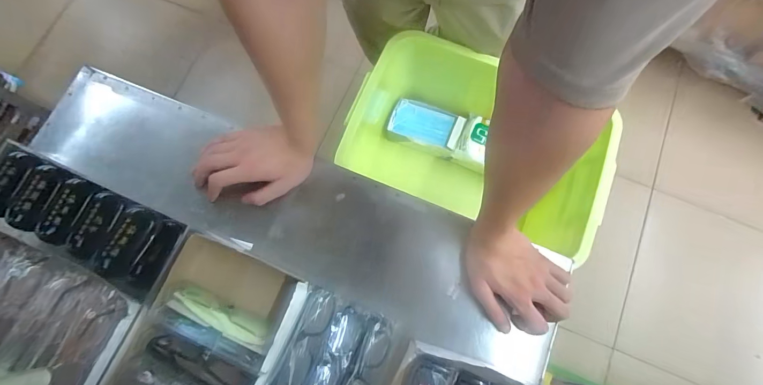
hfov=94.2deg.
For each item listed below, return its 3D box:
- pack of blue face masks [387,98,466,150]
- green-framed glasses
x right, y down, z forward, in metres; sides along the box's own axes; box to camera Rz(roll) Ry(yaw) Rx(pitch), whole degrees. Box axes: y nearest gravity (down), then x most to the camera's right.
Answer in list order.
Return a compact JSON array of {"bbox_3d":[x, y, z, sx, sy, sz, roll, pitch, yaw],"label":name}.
[{"bbox_3d":[0.116,-0.181,0.918,0.178,0.029,0.099,18,77,3],"label":"pack of blue face masks"},{"bbox_3d":[-0.202,0.157,0.446,0.129,0.023,0.031,25,77,4],"label":"green-framed glasses"}]

